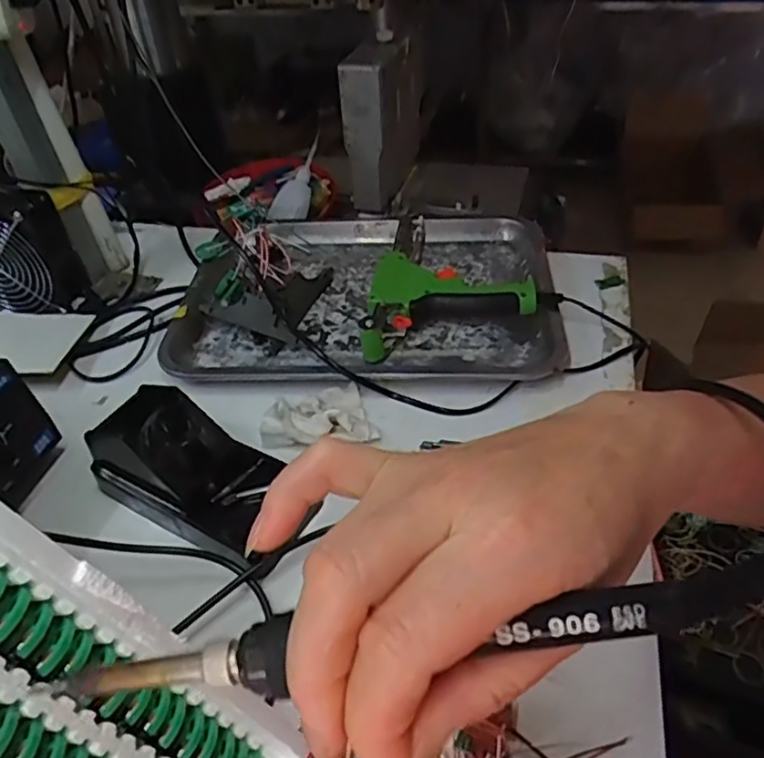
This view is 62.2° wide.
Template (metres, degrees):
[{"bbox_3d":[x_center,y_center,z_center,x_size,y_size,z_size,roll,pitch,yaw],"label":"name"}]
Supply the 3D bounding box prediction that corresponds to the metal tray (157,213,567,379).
[{"bbox_3d":[-0.013,-0.090,0.613,0.342,0.031,0.262,0,42,5],"label":"metal tray"}]

